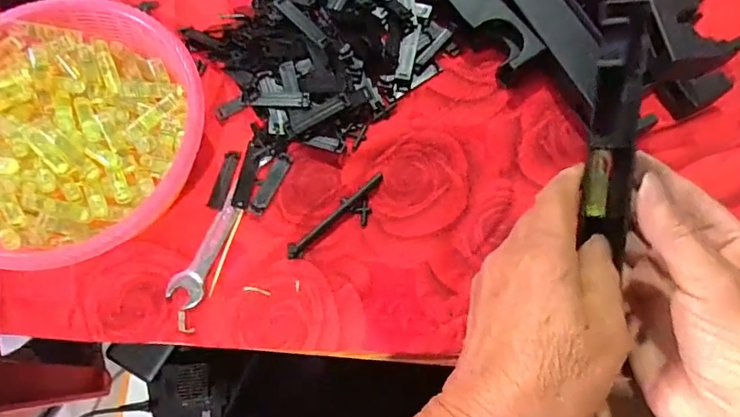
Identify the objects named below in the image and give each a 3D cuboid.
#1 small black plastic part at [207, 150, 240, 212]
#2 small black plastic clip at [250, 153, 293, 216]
[{"bbox_3d":[-0.096,-0.019,0.337,0.010,0.004,0.041,12,74,5],"label":"small black plastic part"},{"bbox_3d":[-0.066,-0.017,0.336,0.011,0.004,0.045,25,75,8],"label":"small black plastic clip"}]

